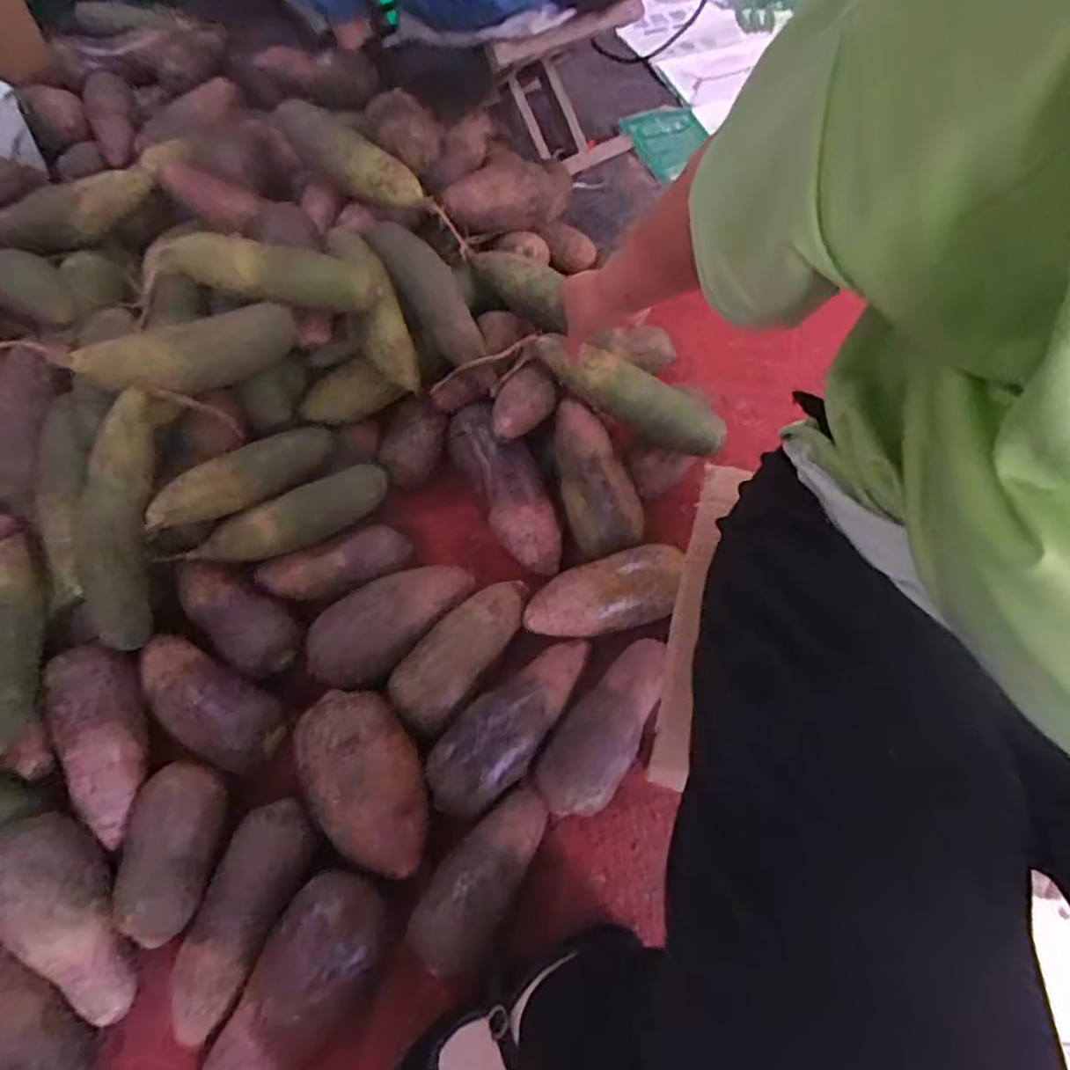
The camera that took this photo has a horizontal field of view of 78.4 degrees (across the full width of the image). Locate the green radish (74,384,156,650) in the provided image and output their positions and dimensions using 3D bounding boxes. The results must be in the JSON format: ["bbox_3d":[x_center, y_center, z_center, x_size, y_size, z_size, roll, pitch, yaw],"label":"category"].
[{"bbox_3d":[-0.364,-0.014,0.572,0.042,0.040,0.223,4,92,0],"label":"green radish"}]

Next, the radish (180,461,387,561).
[{"bbox_3d":[-0.230,-0.014,0.638,0.187,0.045,0.044,-26,67,-15],"label":"radish"}]

